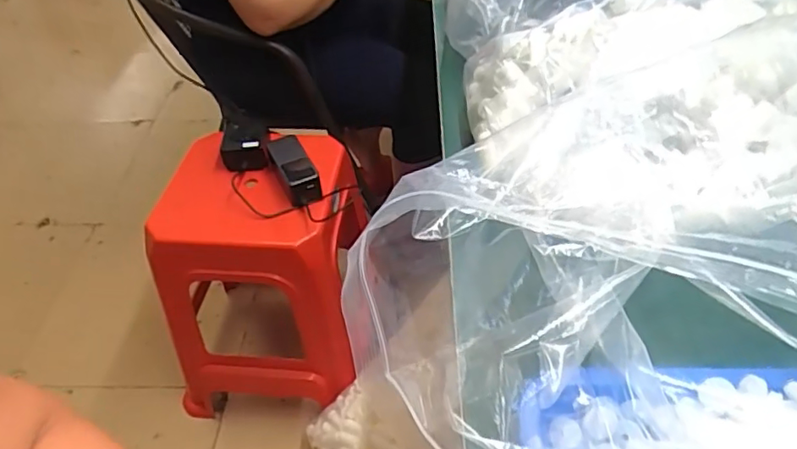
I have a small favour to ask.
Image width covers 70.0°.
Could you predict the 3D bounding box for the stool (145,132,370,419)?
[{"bbox_3d":[-0.237,0.103,1.082,0.317,0.450,0.329,3,45,7],"label":"stool"}]

